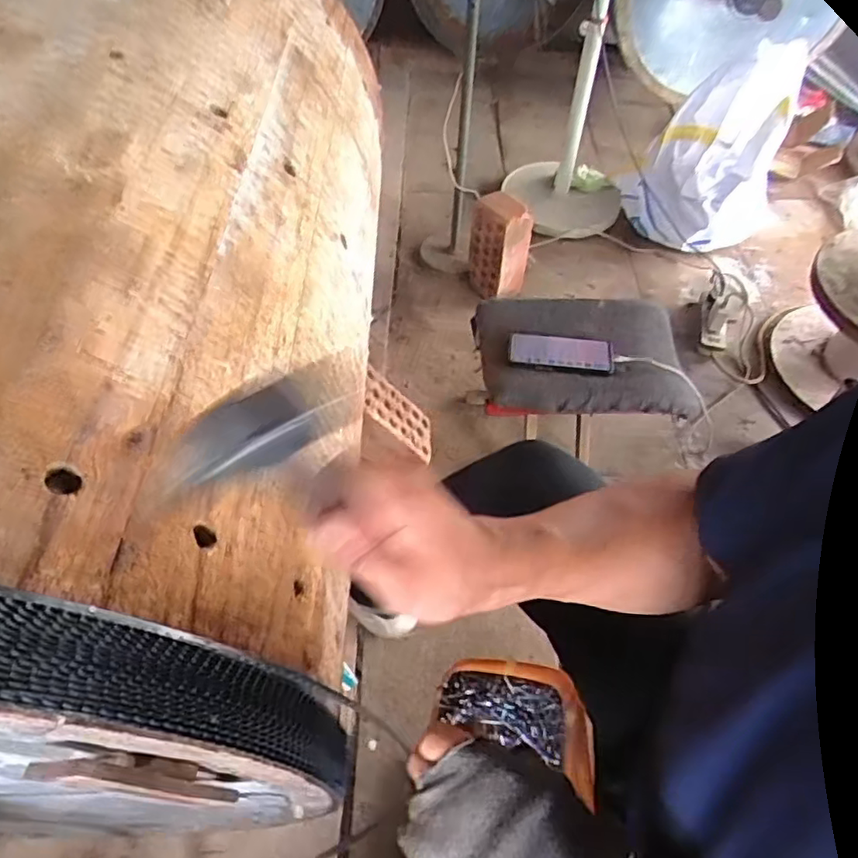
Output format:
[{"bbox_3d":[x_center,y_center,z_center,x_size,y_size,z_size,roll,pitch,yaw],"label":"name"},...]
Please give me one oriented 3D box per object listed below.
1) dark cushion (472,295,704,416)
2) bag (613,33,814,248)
[{"bbox_3d":[0.246,-0.120,0.981,0.319,0.061,0.231,-4,52,-1],"label":"dark cushion"},{"bbox_3d":[0.721,-0.679,1.520,0.343,0.408,0.511,24,57,19],"label":"bag"}]

